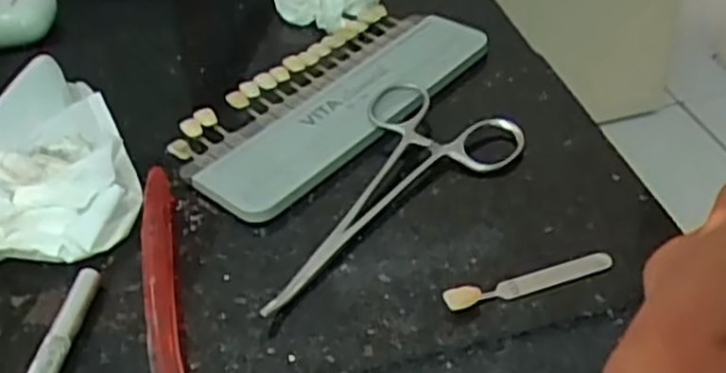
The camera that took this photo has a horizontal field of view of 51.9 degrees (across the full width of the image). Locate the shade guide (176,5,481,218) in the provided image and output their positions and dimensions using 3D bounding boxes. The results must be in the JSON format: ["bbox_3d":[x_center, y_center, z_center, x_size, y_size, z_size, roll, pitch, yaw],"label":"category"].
[{"bbox_3d":[-0.013,-0.038,0.322,0.068,0.013,0.141,29,52,35],"label":"shade guide"}]

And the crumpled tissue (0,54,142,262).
[{"bbox_3d":[-0.133,-0.011,0.300,0.077,0.025,0.116,-14,41,-8],"label":"crumpled tissue"}]

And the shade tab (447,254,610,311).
[{"bbox_3d":[0.053,0.030,0.238,0.056,0.005,0.007,-15,41,-9],"label":"shade tab"}]

